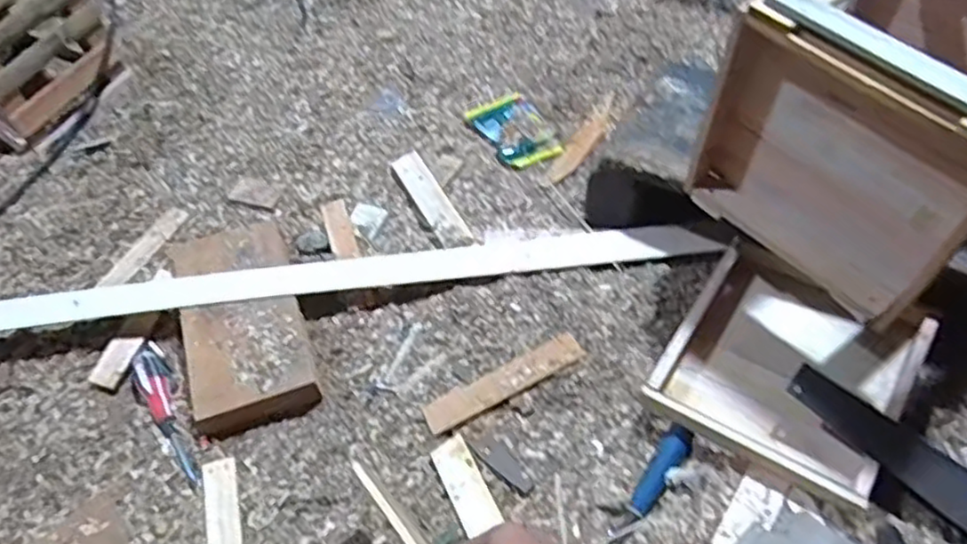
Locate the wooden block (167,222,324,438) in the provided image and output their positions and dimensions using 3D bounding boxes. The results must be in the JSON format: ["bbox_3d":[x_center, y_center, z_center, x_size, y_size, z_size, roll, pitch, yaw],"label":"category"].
[{"bbox_3d":[-0.258,0.047,0.737,0.125,0.040,0.244,-18,57,-10],"label":"wooden block"}]

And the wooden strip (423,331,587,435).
[{"bbox_3d":[0.021,0.112,0.698,0.170,0.008,0.034,-26,63,-6],"label":"wooden strip"}]

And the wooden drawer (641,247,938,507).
[{"bbox_3d":[0.297,0.087,0.666,0.209,0.047,0.217,28,61,19],"label":"wooden drawer"}]

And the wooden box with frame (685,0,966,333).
[{"bbox_3d":[0.387,-0.175,0.596,0.341,0.212,0.241,-35,61,-20],"label":"wooden box with frame"}]

